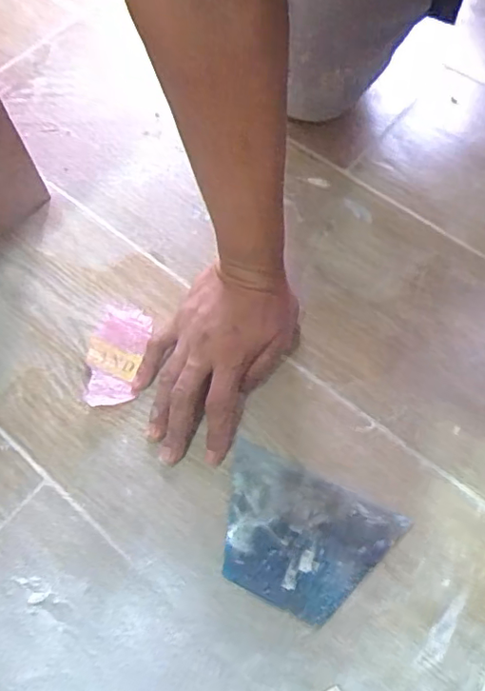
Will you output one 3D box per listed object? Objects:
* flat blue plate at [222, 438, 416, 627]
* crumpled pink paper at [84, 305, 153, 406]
[{"bbox_3d":[0.041,0.145,0.404,0.131,0.004,0.098,24,69,10],"label":"flat blue plate"},{"bbox_3d":[-0.111,0.008,0.466,0.048,0.004,0.093,8,66,4],"label":"crumpled pink paper"}]

